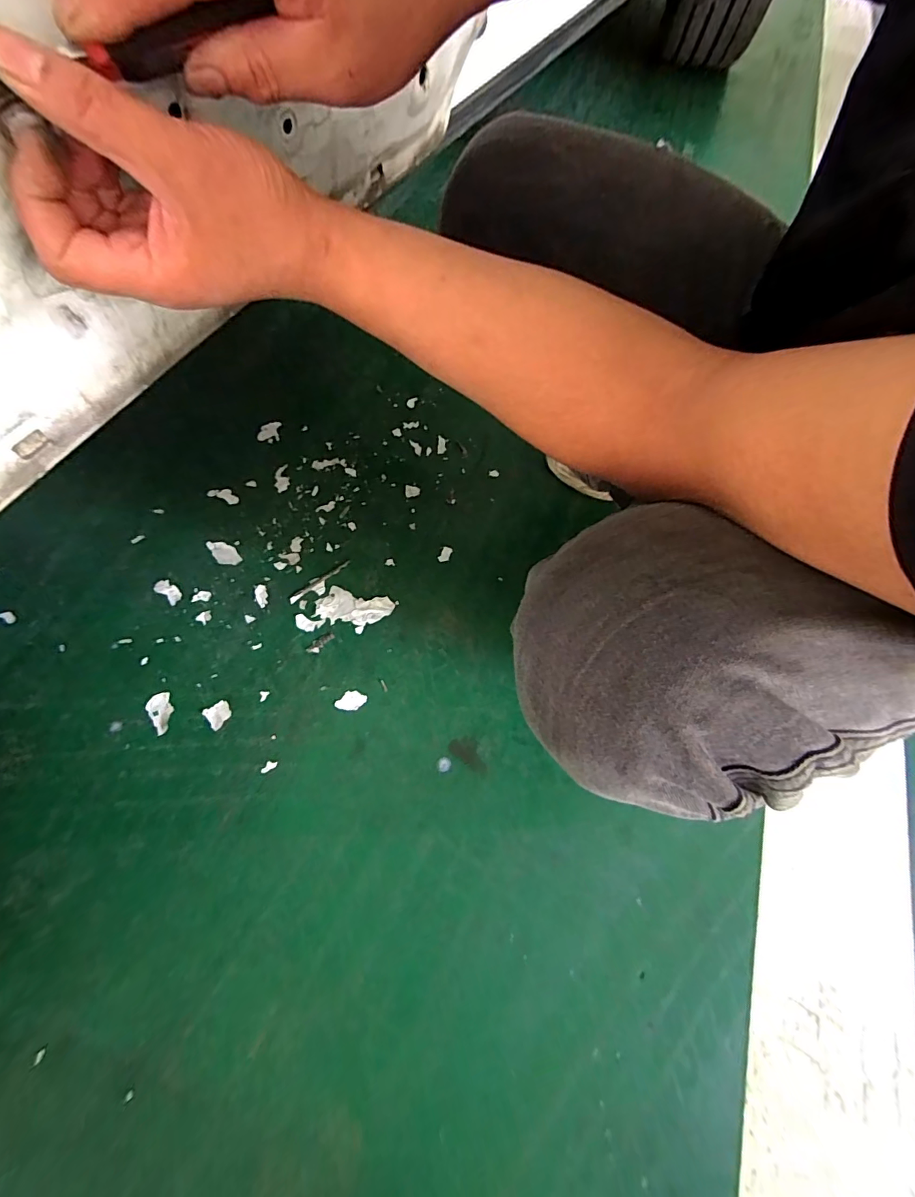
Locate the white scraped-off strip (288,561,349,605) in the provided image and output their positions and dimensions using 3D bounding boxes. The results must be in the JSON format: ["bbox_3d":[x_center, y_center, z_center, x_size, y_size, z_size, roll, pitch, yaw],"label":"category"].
[{"bbox_3d":[-0.194,-0.025,0.638,0.097,0.004,0.010,-37,72,-15],"label":"white scraped-off strip"}]

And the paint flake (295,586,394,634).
[{"bbox_3d":[-0.154,0.015,0.622,0.125,0.004,0.062,3,66,0],"label":"paint flake"}]

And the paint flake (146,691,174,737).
[{"bbox_3d":[-0.368,0.142,0.563,0.029,0.004,0.049,-26,69,-12],"label":"paint flake"}]

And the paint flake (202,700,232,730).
[{"bbox_3d":[-0.299,0.144,0.565,0.030,0.004,0.030,-35,71,-15],"label":"paint flake"}]

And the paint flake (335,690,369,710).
[{"bbox_3d":[-0.136,0.130,0.578,0.037,0.004,0.024,11,67,4],"label":"paint flake"}]

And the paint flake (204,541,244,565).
[{"bbox_3d":[-0.338,-0.068,0.653,0.030,0.004,0.056,-39,72,-16],"label":"paint flake"}]

